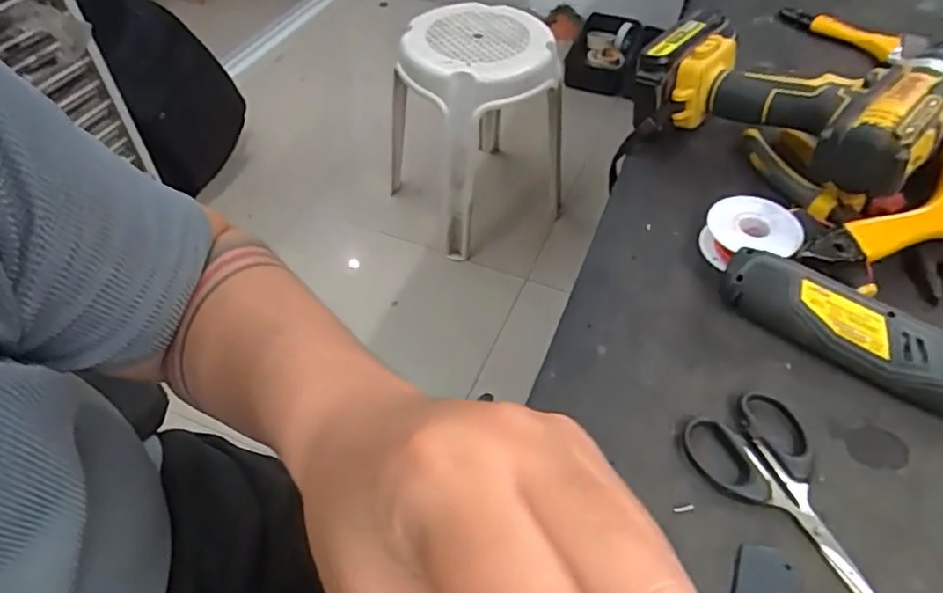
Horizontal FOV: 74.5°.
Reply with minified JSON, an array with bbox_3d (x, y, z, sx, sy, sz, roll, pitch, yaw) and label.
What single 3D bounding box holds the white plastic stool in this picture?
[{"bbox_3d":[0.024,-0.396,1.457,0.374,0.442,0.333,-18,53,-16],"label":"white plastic stool"}]

